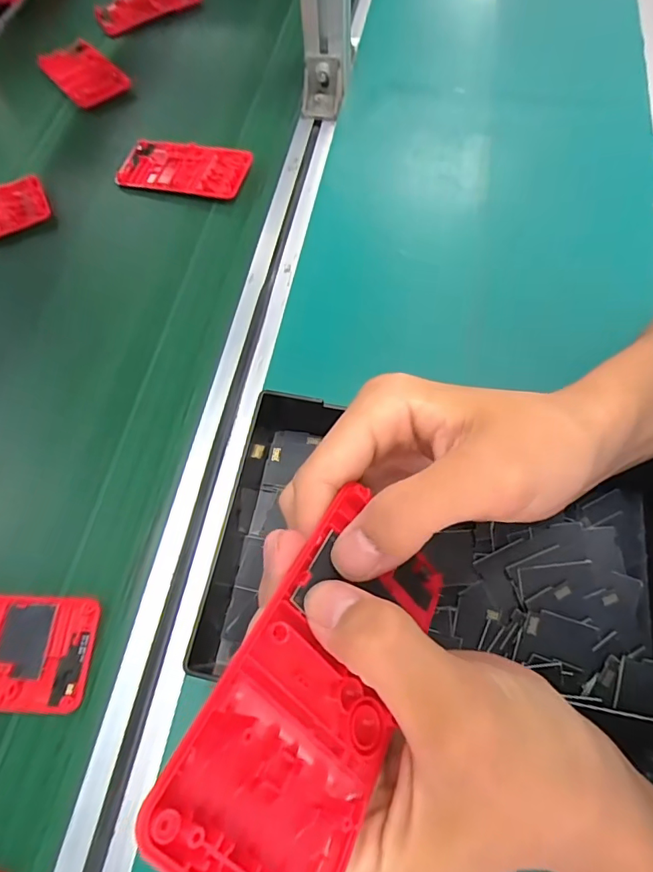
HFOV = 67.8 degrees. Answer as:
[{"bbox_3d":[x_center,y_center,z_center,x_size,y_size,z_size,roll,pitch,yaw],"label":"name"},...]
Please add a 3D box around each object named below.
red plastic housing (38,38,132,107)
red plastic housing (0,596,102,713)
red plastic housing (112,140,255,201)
[{"bbox_3d":[-0.264,-0.397,0.526,0.061,0.014,0.126,-36,68,-13],"label":"red plastic housing"},{"bbox_3d":[-0.202,0.129,0.292,0.121,0.012,0.061,1,65,4],"label":"red plastic housing"},{"bbox_3d":[-0.134,-0.253,0.459,0.123,0.009,0.060,11,66,8],"label":"red plastic housing"}]

